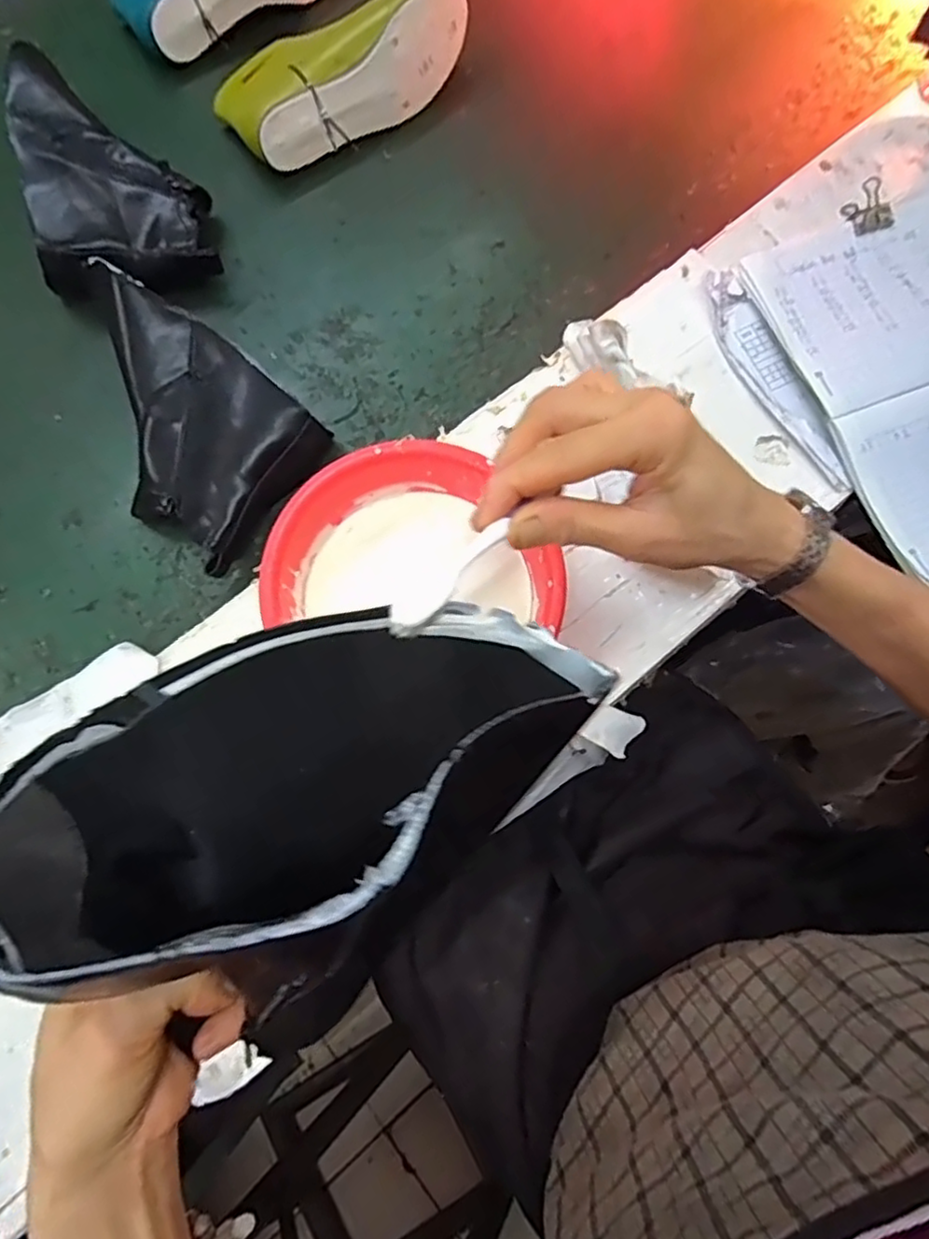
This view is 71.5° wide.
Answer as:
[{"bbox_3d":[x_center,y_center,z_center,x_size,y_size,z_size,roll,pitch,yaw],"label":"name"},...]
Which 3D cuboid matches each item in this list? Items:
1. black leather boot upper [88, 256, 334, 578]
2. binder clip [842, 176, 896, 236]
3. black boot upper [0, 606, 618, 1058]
[{"bbox_3d":[-0.222,-0.147,0.513,0.174,0.091,0.150,32,80,8],"label":"black leather boot upper"},{"bbox_3d":[0.336,-0.341,0.536,0.029,0.030,0.037,-19,77,-3],"label":"binder clip"},{"bbox_3d":[-0.050,0.047,0.229,0.225,0.098,0.093,-24,77,-14],"label":"black boot upper"}]

